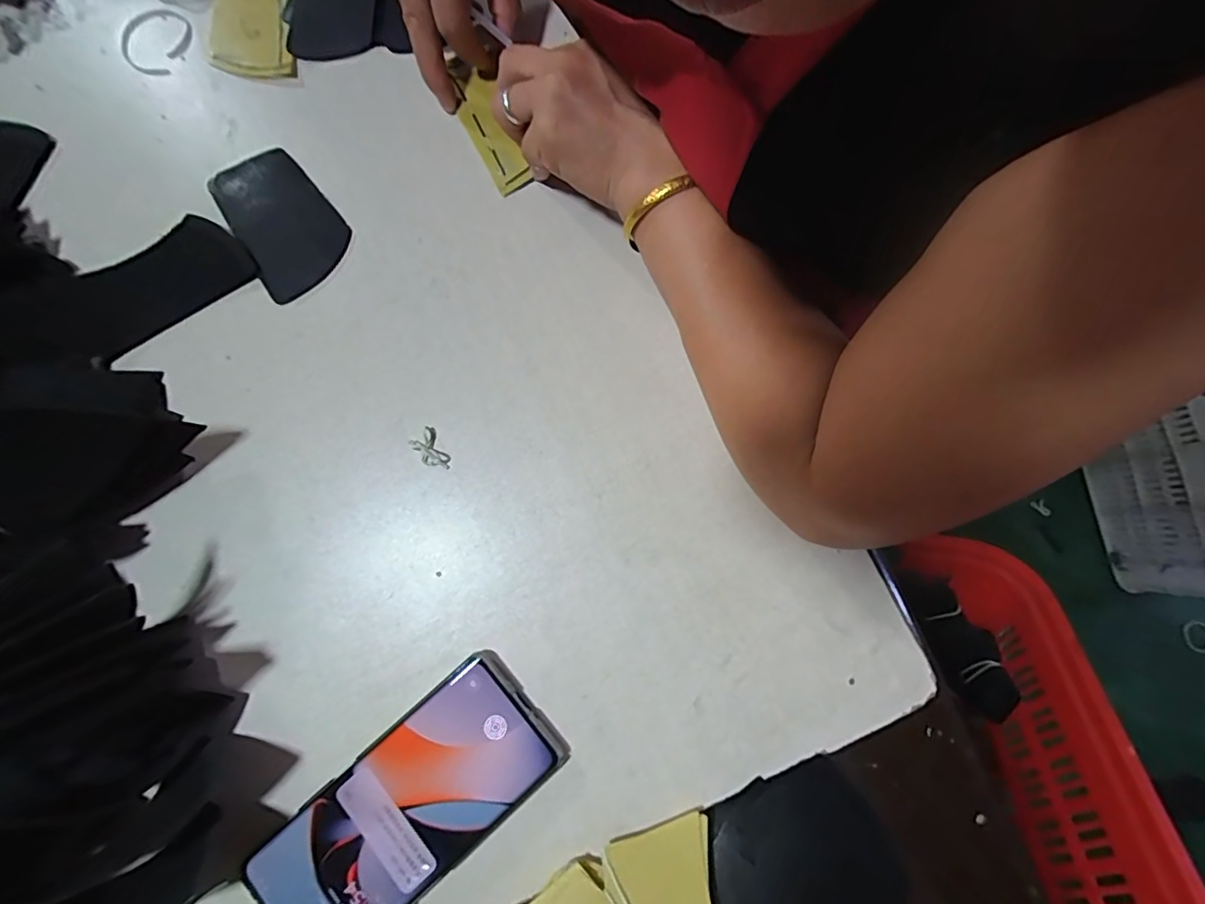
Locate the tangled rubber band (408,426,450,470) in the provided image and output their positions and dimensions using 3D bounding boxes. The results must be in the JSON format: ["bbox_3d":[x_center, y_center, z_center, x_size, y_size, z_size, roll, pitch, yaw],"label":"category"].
[{"bbox_3d":[-0.107,-0.001,0.322,0.017,0.005,0.028,-36,80,-6],"label":"tangled rubber band"}]

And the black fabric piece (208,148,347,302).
[{"bbox_3d":[-0.222,-0.162,0.358,0.065,0.007,0.111,-35,80,-6],"label":"black fabric piece"}]

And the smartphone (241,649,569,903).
[{"bbox_3d":[-0.104,0.192,0.279,0.164,0.014,0.077,-41,80,-7],"label":"smartphone"}]

